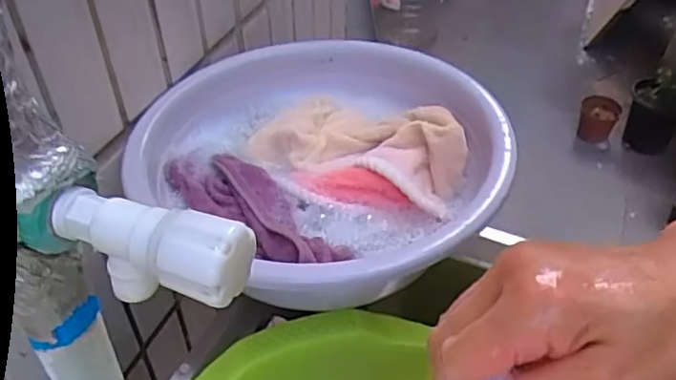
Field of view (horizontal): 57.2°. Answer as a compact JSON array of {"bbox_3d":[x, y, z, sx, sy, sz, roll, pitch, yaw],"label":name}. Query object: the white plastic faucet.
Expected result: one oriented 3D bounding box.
[{"bbox_3d":[-0.078,0.027,0.266,0.089,0.043,0.029,15,46,16],"label":"white plastic faucet"}]

